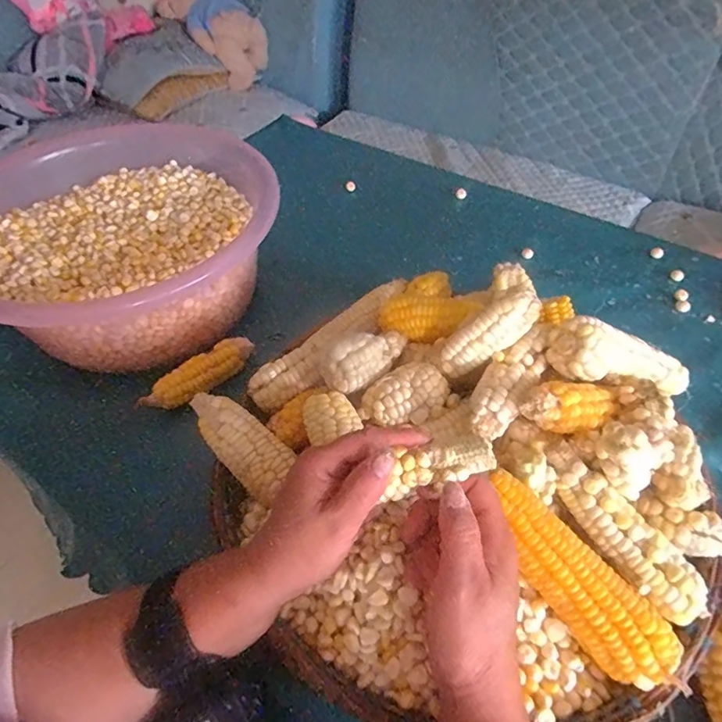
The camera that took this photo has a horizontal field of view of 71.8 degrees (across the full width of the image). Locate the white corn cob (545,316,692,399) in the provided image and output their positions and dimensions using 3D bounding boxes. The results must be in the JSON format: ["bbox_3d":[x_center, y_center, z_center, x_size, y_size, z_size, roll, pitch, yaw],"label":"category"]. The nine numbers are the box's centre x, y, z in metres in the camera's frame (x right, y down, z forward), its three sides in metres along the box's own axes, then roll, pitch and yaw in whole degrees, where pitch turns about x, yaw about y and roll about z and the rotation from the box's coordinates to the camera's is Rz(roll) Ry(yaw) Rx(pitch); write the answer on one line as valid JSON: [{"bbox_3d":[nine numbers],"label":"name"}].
[{"bbox_3d":[0.215,0.003,0.395,0.142,0.042,0.035,12,45,-24],"label":"white corn cob"}]

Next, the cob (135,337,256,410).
[{"bbox_3d":[-0.161,0.013,0.502,0.121,0.025,0.032,-35,58,-26],"label":"cob"}]

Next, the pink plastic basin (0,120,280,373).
[{"bbox_3d":[-0.258,-0.149,0.581,0.324,0.114,0.377,-6,50,-4],"label":"pink plastic basin"}]

